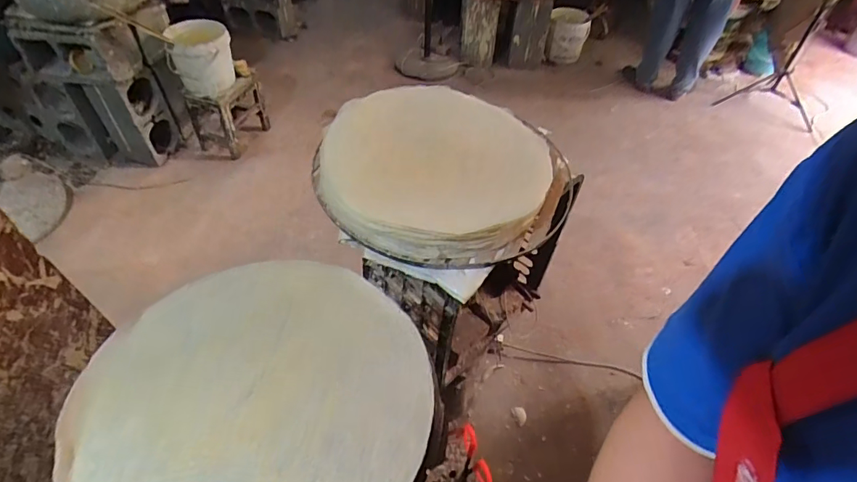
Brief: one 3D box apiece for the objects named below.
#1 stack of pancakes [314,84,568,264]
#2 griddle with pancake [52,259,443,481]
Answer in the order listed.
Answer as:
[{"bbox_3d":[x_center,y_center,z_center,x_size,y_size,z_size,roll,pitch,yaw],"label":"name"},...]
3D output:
[{"bbox_3d":[0.034,-0.145,0.839,0.410,0.109,0.404,14,48,9],"label":"stack of pancakes"},{"bbox_3d":[-0.185,0.176,0.526,0.372,0.020,0.375,2,47,-2],"label":"griddle with pancake"}]

